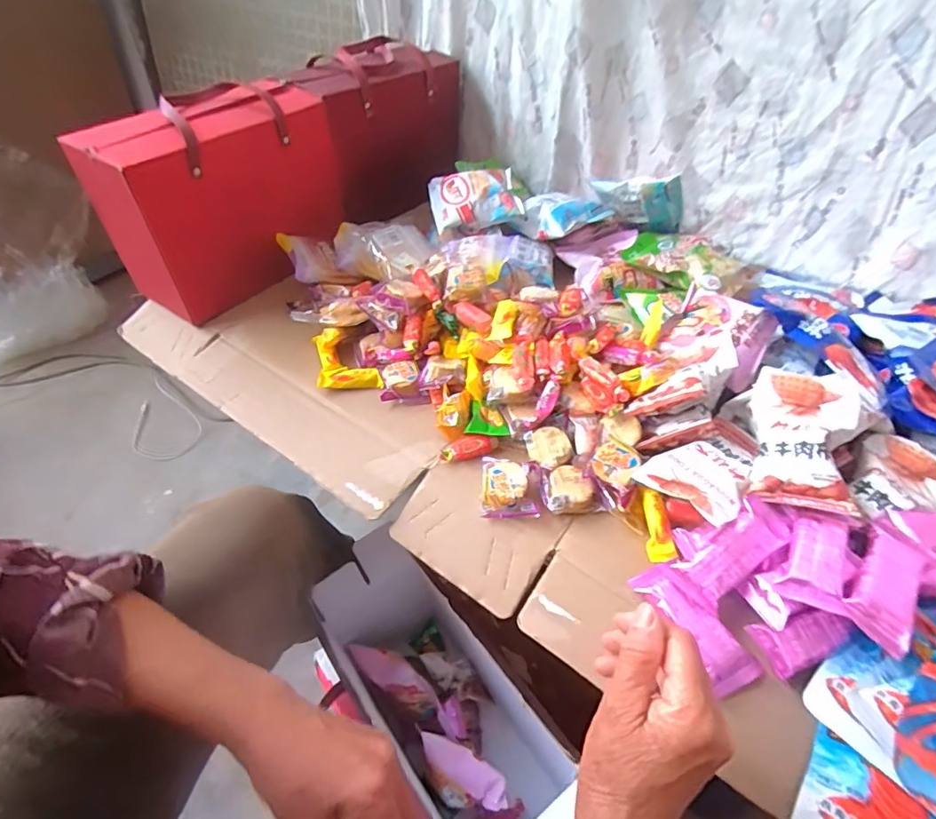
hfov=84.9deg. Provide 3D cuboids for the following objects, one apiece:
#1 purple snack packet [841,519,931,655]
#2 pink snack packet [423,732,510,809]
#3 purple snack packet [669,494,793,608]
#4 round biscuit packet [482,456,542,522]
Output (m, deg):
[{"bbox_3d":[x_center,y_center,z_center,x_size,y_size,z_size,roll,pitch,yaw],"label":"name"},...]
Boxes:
[{"bbox_3d":[0.304,0.123,0.367,0.042,0.014,0.093,35,54,27],"label":"purple snack packet"},{"bbox_3d":[-0.007,0.367,0.512,0.094,0.021,0.046,20,48,15],"label":"pink snack packet"},{"bbox_3d":[0.210,0.110,0.402,0.091,0.021,0.039,-34,55,-11],"label":"purple snack packet"},{"bbox_3d":[0.039,0.069,0.469,0.049,0.022,0.058,3,46,0],"label":"round biscuit packet"}]

